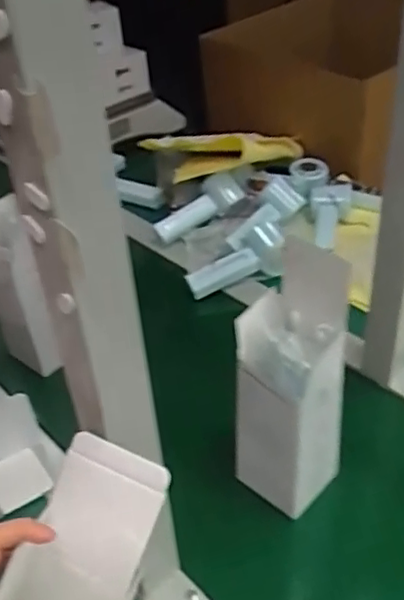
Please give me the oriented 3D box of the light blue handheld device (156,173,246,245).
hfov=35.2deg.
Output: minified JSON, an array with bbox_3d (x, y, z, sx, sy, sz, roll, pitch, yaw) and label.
[{"bbox_3d":[-0.001,-0.136,0.956,0.150,0.052,0.042,-36,43,-9],"label":"light blue handheld device"}]

